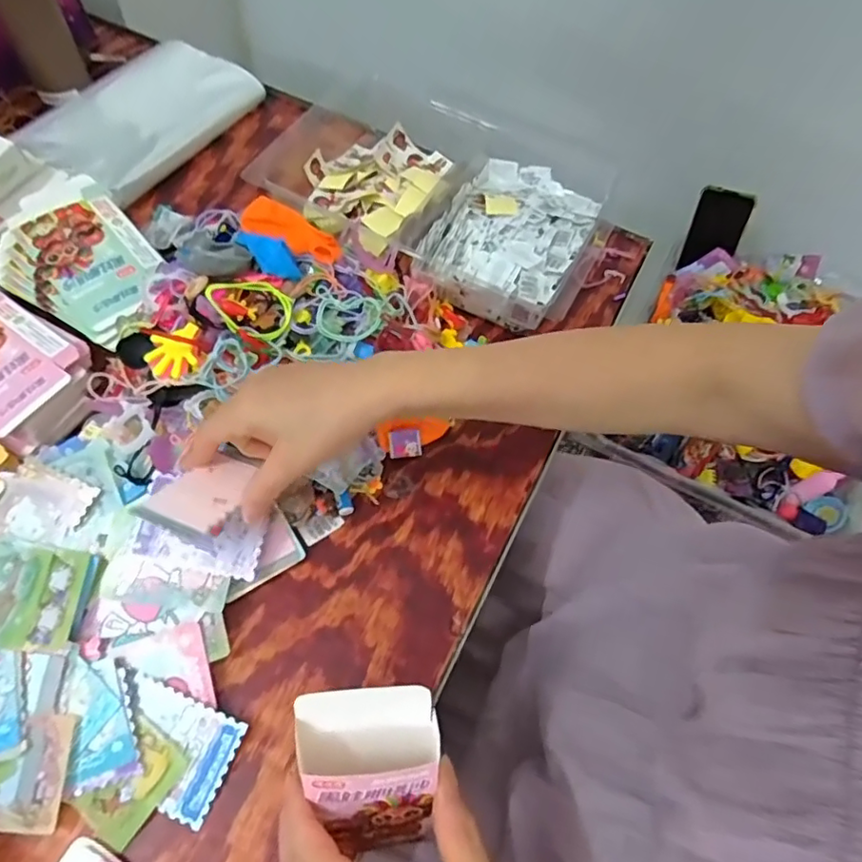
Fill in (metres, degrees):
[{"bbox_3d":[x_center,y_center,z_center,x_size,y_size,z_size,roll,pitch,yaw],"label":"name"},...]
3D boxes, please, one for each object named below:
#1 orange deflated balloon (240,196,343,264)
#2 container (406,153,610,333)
[{"bbox_3d":[-0.118,-0.171,0.504,0.086,0.018,0.039,27,63,-2],"label":"orange deflated balloon"},{"bbox_3d":[0.079,-0.187,0.570,0.153,0.048,0.191,28,64,12],"label":"container"}]

